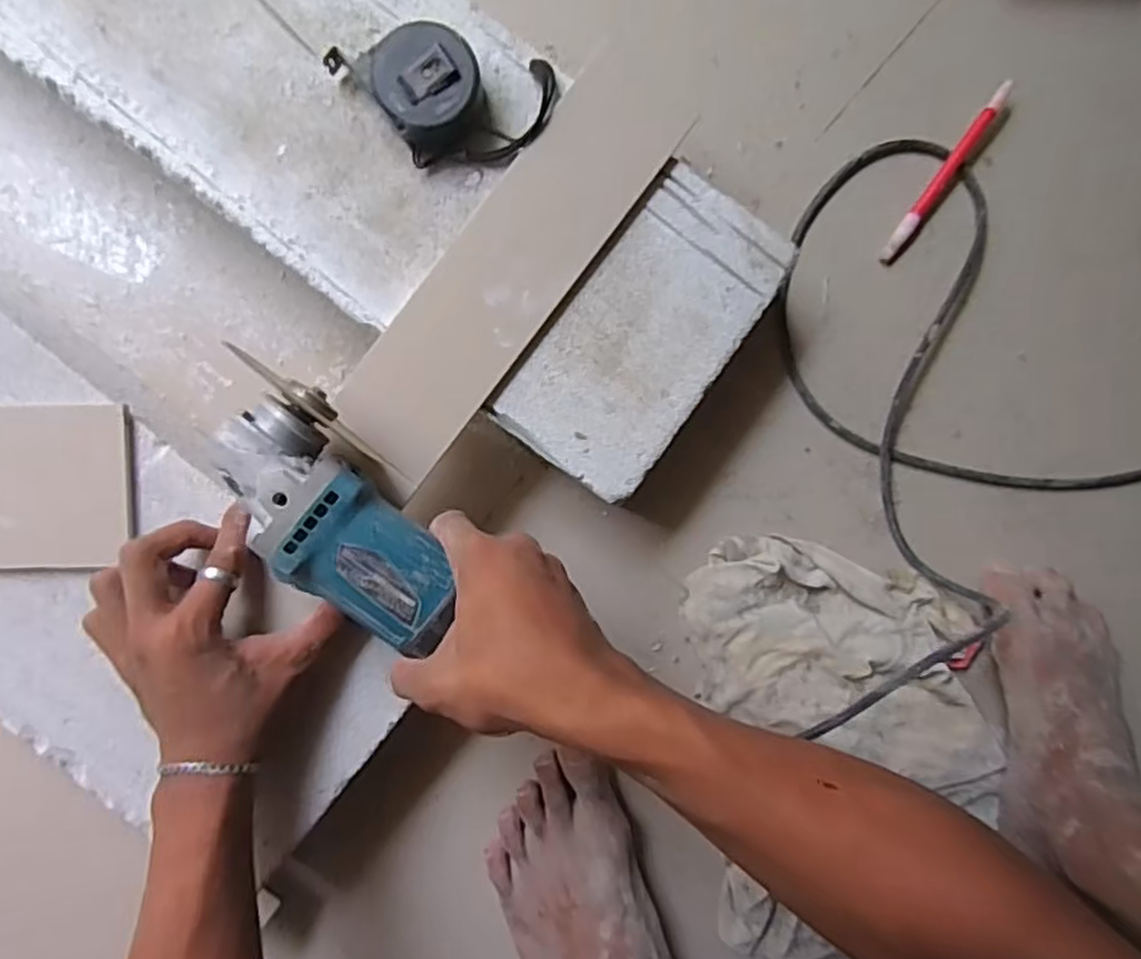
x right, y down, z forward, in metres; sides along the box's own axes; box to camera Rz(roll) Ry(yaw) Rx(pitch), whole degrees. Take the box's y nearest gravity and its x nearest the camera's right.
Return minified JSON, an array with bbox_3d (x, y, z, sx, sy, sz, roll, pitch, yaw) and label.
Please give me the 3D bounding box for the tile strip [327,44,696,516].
[{"bbox_3d":[-0.037,-0.132,0.448,0.073,0.012,0.282,38,91,-2],"label":"tile strip"}]

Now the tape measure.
[{"bbox_3d":[-0.075,-0.230,0.434,0.131,0.032,0.071,-6,92,-1],"label":"tape measure"}]

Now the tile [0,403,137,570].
[{"bbox_3d":[-0.320,0.005,0.445,0.097,0.011,0.100,0,92,-1],"label":"tile"}]

